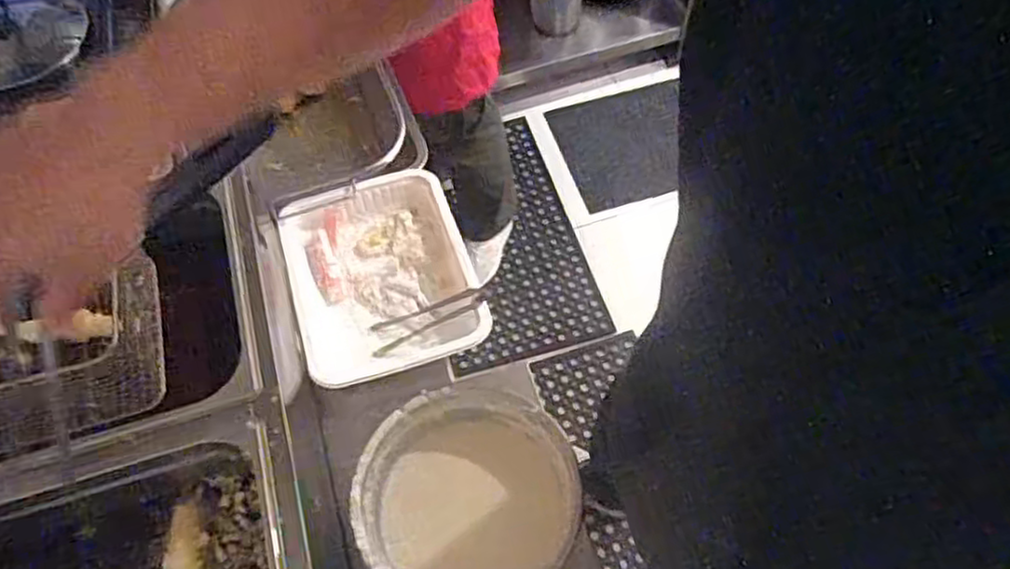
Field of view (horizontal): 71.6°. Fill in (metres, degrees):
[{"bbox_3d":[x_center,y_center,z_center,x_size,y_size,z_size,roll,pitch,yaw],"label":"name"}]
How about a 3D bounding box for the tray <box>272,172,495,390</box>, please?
[{"bbox_3d":[-0.141,-0.007,0.824,0.209,0.061,0.267,-19,58,-8],"label":"tray"}]

